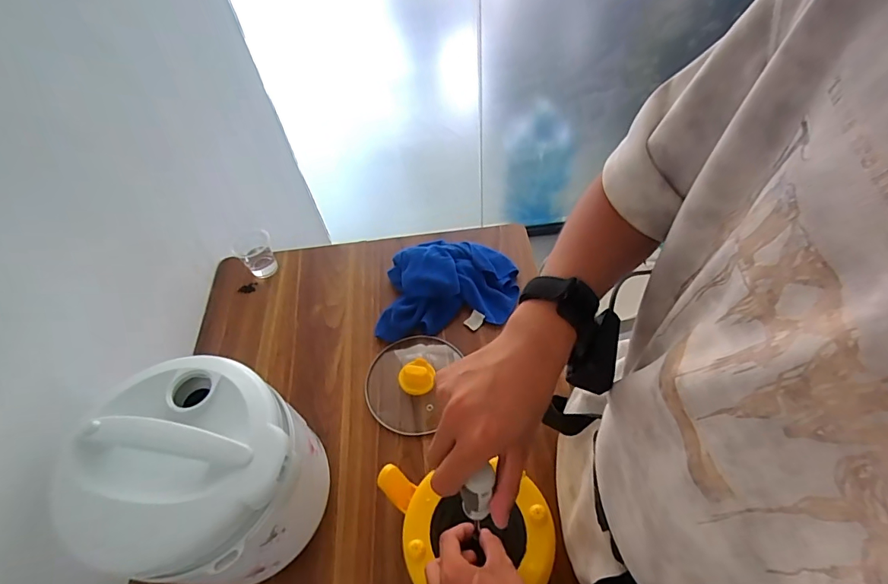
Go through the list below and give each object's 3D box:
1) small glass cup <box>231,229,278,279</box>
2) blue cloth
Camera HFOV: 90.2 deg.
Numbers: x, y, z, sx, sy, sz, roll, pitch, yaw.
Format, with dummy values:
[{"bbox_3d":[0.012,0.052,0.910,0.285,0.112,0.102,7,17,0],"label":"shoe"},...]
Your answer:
[{"bbox_3d":[-0.360,-0.073,0.844,0.065,0.075,0.060,-32,57,-18],"label":"small glass cup"},{"bbox_3d":[0.004,-0.014,0.768,0.247,0.068,0.170,-9,53,-1],"label":"blue cloth"}]

